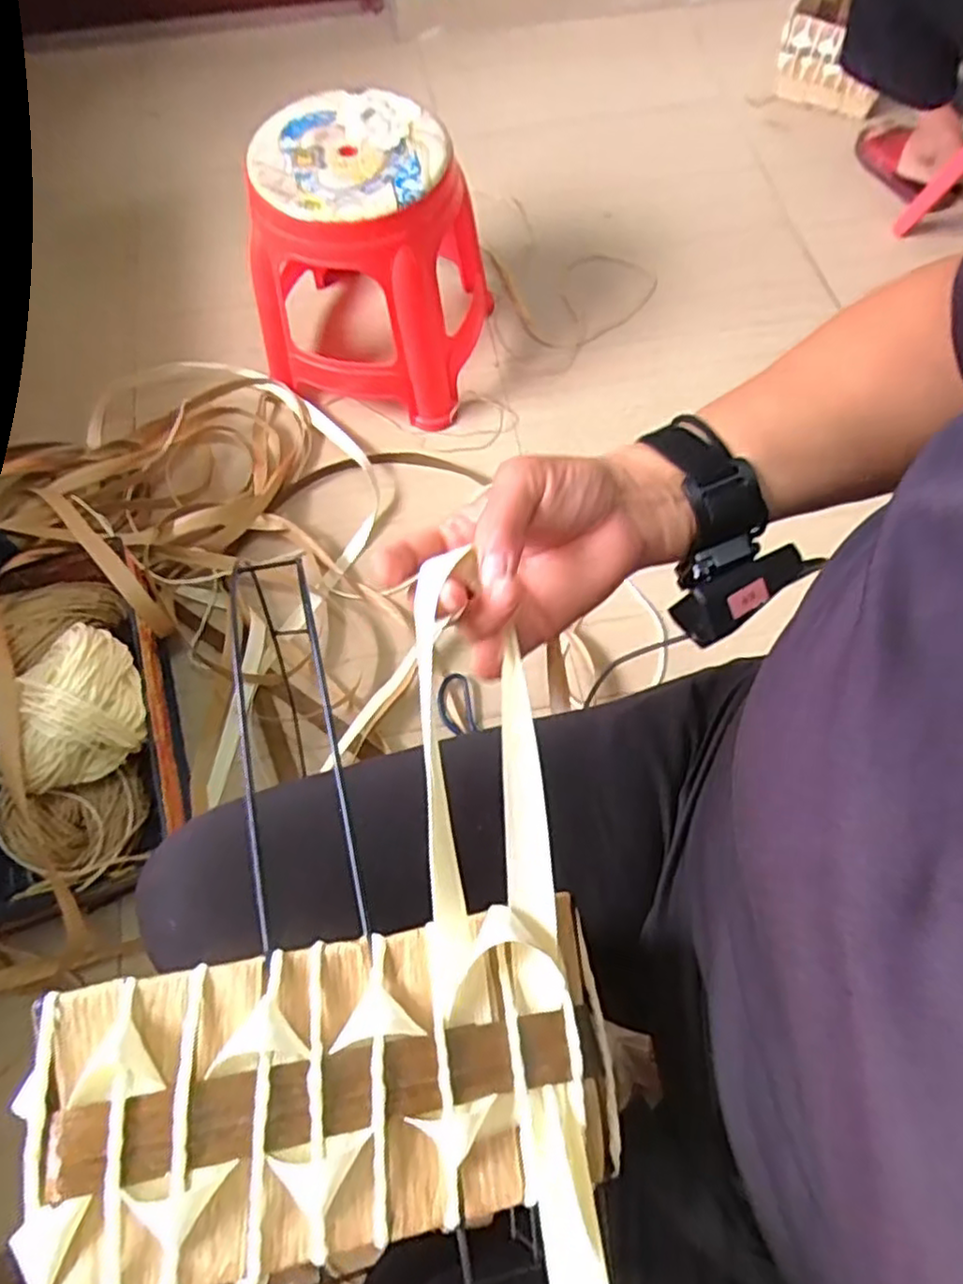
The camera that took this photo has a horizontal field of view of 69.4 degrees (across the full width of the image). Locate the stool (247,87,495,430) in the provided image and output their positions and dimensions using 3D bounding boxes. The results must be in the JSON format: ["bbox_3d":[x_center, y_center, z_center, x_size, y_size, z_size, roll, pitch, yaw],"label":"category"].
[{"bbox_3d":[-0.154,-0.556,1.016,0.287,0.300,0.300,15,68,8],"label":"stool"}]

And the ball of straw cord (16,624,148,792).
[{"bbox_3d":[-0.420,0.065,0.727,0.102,0.088,0.153,-13,67,-4],"label":"ball of straw cord"}]

